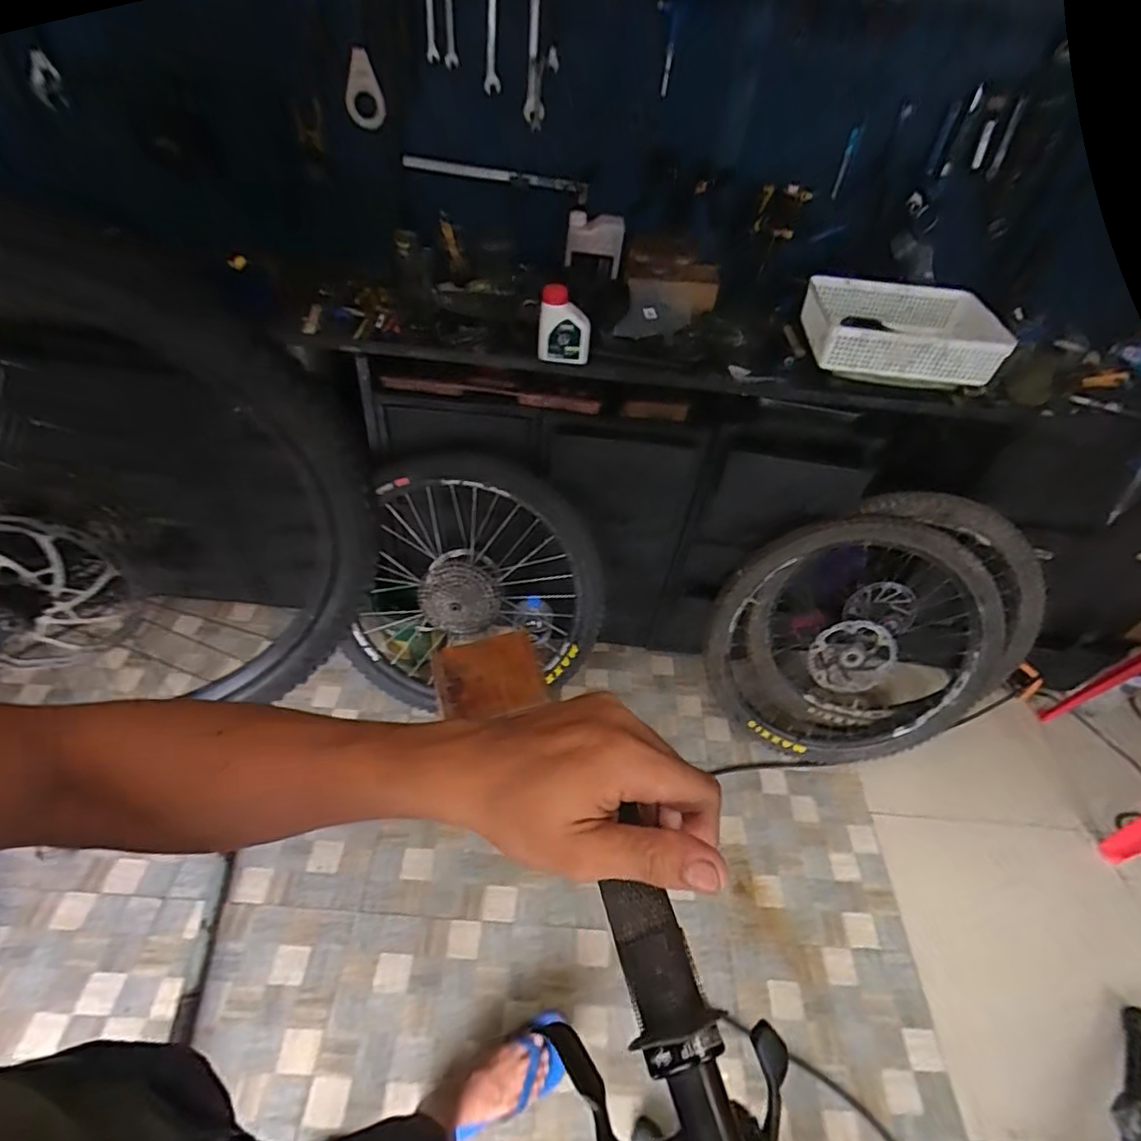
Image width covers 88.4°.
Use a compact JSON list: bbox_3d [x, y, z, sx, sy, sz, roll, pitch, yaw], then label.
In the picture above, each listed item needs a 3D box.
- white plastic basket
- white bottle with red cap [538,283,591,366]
[{"bbox_3d":[0.631,-0.448,1.128,0.347,0.111,0.239,11,46,3],"label":"white plastic basket"},{"bbox_3d":[-0.010,-0.466,1.141,0.100,0.150,0.061,5,46,-3],"label":"white bottle with red cap"}]

